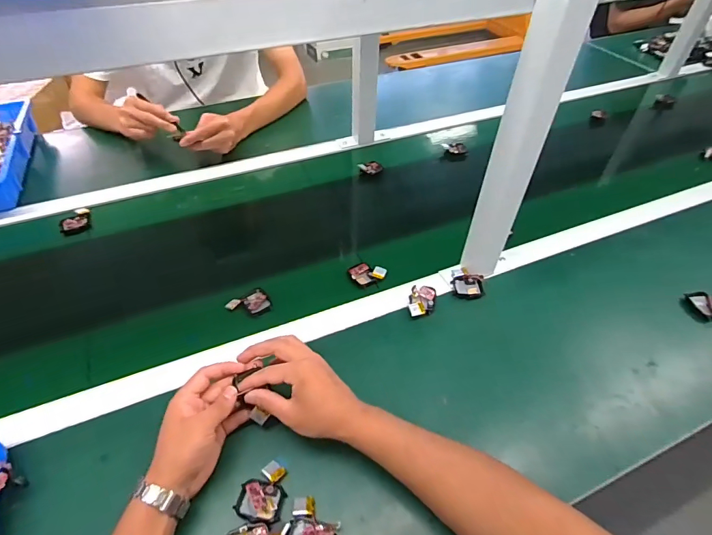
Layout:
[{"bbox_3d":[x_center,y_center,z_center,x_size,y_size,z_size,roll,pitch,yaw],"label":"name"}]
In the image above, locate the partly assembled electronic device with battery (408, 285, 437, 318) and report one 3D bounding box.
[{"bbox_3d":[0.098,0.050,0.607,0.038,0.013,0.056,12,47,10],"label":"partly assembled electronic device with battery"}]

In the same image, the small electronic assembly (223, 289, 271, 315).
[{"bbox_3d":[-0.158,0.056,0.608,0.059,0.011,0.040,-24,51,-22],"label":"small electronic assembly"}]

